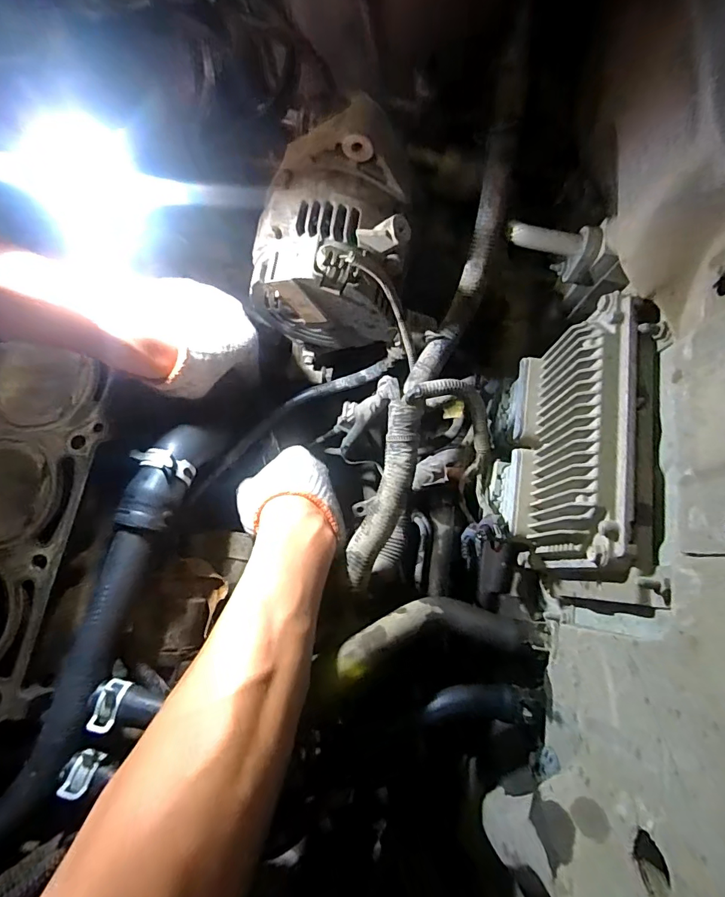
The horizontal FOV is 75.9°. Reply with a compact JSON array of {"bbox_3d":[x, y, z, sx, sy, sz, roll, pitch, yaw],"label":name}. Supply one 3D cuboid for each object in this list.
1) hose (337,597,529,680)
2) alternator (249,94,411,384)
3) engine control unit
[{"bbox_3d":[0.052,0.141,0.362,0.166,0.047,0.045,0,72,-24],"label":"hose"},{"bbox_3d":[-0.027,-0.161,0.412,0.126,0.195,0.125,8,74,2],"label":"alternator"},{"bbox_3d":[0.148,-0.001,0.336,0.065,0.124,0.209,10,74,3],"label":"engine control unit"}]

